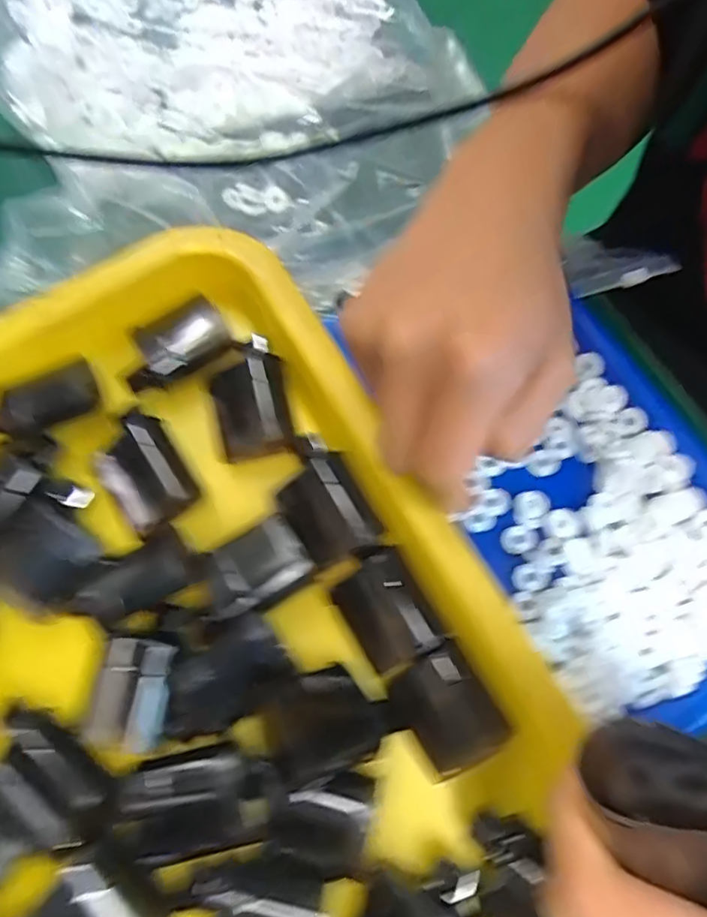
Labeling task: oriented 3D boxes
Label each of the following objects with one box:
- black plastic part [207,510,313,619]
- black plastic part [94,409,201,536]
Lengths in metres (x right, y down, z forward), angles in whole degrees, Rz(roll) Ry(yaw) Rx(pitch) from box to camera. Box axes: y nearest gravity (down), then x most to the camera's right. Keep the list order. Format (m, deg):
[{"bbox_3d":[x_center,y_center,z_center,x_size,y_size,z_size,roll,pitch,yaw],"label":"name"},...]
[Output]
[{"bbox_3d":[-0.042,0.045,0.244,0.043,0.013,0.032,-30,76,-9],"label":"black plastic part"},{"bbox_3d":[-0.095,0.004,0.257,0.033,0.013,0.052,-29,76,-8],"label":"black plastic part"}]

